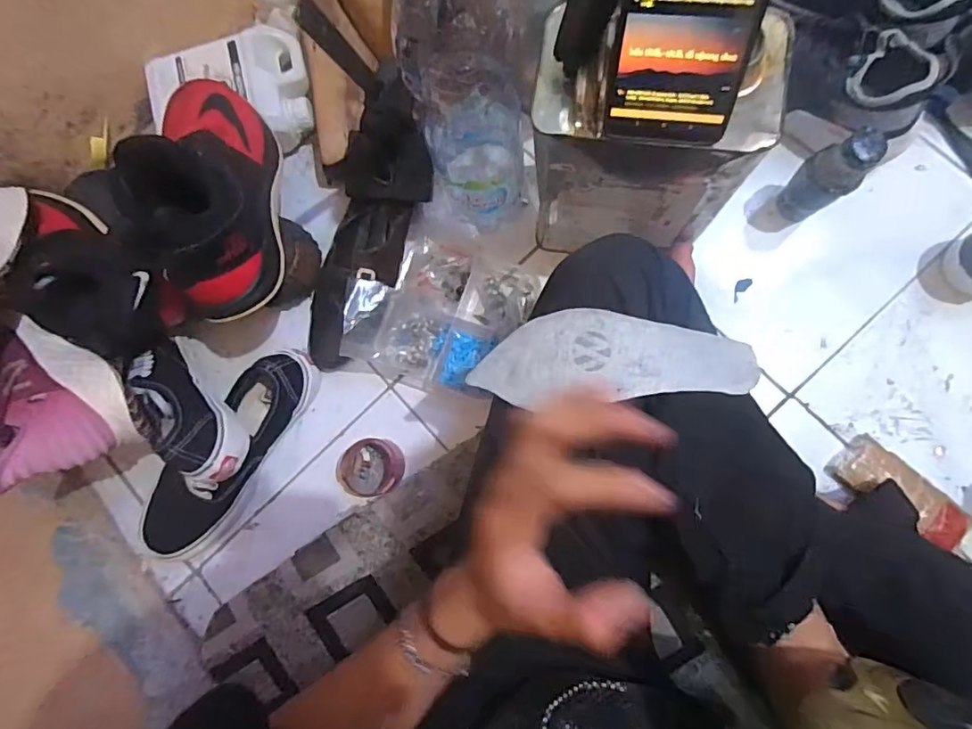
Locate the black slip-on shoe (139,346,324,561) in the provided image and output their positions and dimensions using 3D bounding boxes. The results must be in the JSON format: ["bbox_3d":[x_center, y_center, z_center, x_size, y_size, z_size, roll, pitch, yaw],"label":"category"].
[{"bbox_3d":[-0.279,0.096,0.574,0.087,0.062,0.260,32,87,9],"label":"black slip-on shoe"}]

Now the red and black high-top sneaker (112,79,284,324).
[{"bbox_3d":[-0.261,-0.188,0.489,0.099,0.128,0.270,-17,63,4],"label":"red and black high-top sneaker"}]

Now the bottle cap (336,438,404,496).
[{"bbox_3d":[-0.121,0.109,0.561,0.066,0.042,0.060,-11,82,4],"label":"bottle cap"}]

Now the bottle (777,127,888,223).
[{"bbox_3d":[0.327,-0.179,0.511,0.042,0.118,0.048,-36,81,1],"label":"bottle"}]

